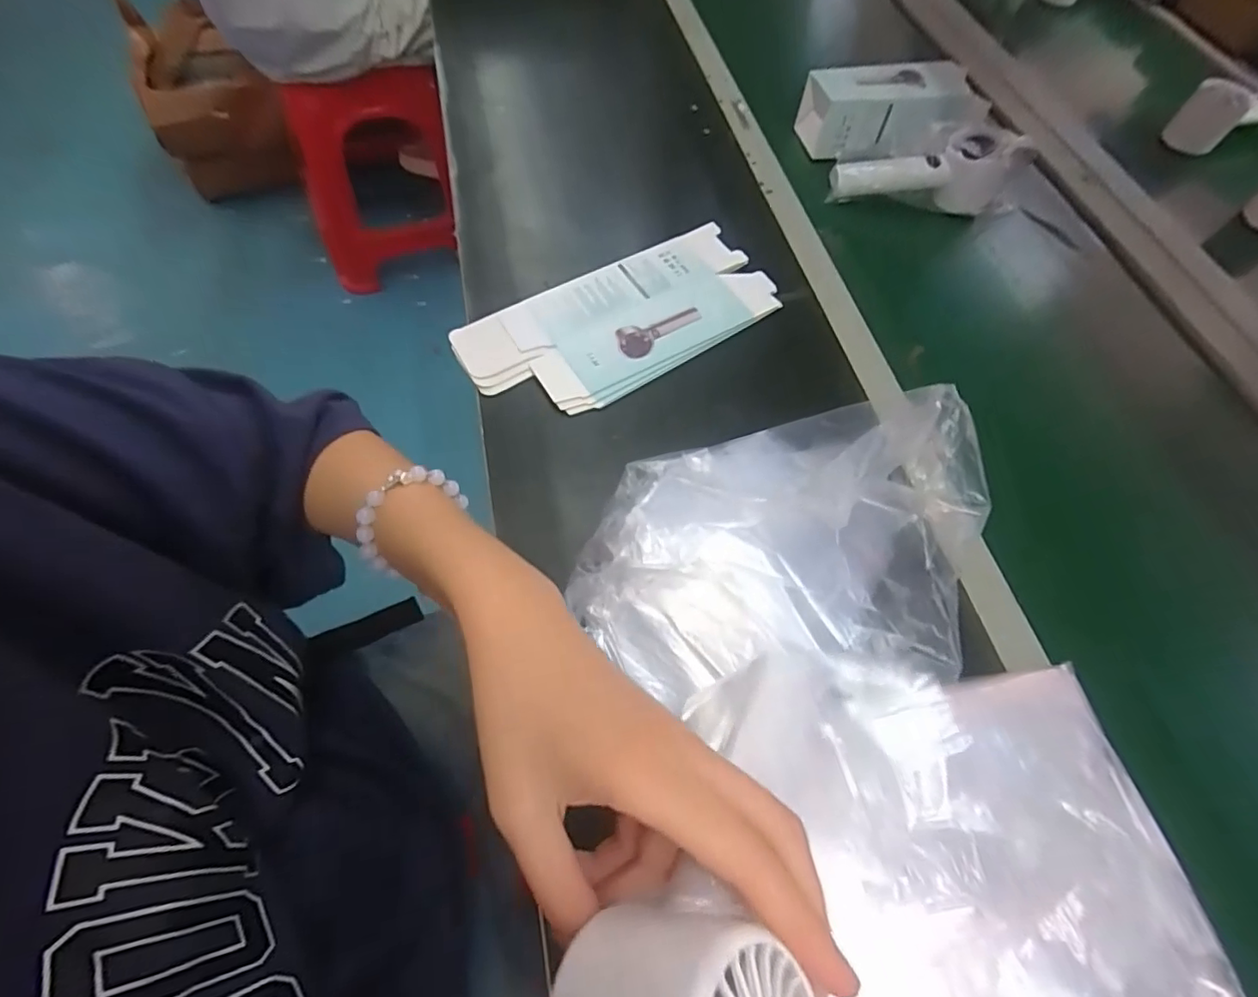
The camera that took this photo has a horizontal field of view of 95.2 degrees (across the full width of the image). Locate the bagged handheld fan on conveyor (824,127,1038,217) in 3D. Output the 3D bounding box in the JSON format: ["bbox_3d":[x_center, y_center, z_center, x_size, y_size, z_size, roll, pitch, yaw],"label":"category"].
[{"bbox_3d":[0.307,-0.332,0.569,0.197,0.052,0.072,-7,60,-1],"label":"bagged handheld fan on conveyor"}]

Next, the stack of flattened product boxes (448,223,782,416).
[{"bbox_3d":[-0.007,-0.153,0.491,0.264,0.009,0.124,-30,63,-13],"label":"stack of flattened product boxes"}]

